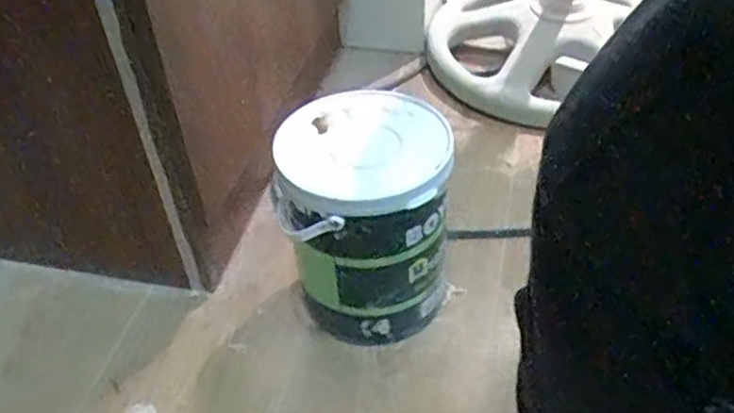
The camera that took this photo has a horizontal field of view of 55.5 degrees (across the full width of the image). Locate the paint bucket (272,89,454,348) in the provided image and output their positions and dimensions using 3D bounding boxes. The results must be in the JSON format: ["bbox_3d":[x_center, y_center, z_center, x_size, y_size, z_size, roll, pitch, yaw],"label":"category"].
[{"bbox_3d":[0.003,0.017,0.738,0.156,0.213,0.168,-2,42,2],"label":"paint bucket"}]

